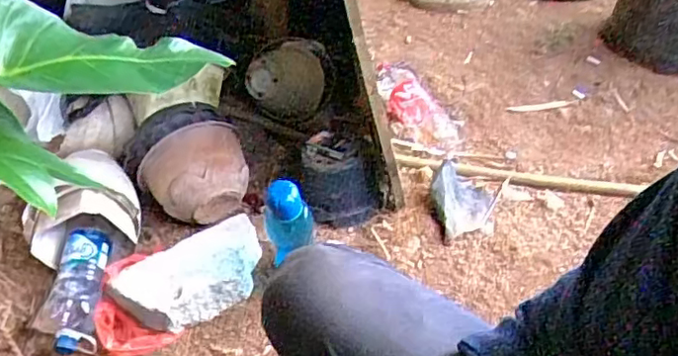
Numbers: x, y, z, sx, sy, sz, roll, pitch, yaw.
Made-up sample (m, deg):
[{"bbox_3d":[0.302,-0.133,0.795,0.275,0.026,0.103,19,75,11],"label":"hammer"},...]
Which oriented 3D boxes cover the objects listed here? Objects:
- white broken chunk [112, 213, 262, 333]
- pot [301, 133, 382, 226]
[{"bbox_3d":[-0.255,0.176,1.037,0.257,0.087,0.128,-19,41,-18],"label":"white broken chunk"},{"bbox_3d":[0.002,-0.001,1.132,0.142,0.139,0.118,-6,38,-3],"label":"pot"}]

